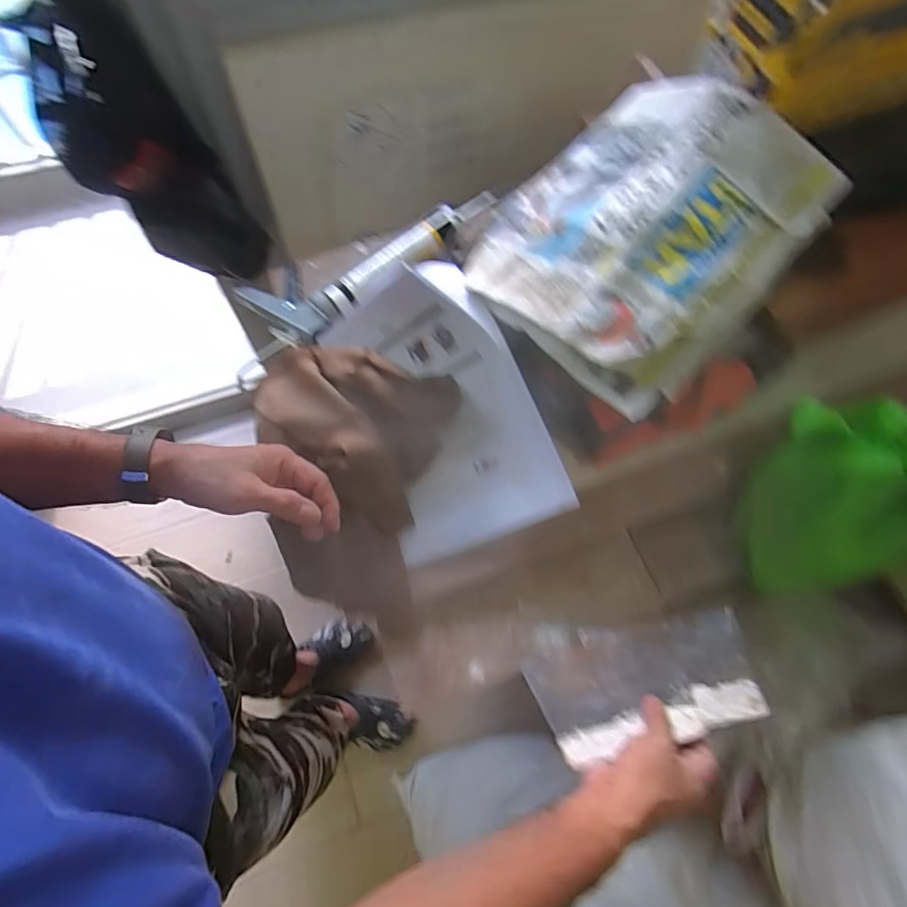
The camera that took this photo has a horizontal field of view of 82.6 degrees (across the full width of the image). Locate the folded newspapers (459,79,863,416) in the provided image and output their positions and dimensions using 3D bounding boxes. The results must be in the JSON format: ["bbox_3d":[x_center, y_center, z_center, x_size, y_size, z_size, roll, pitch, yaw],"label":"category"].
[{"bbox_3d":[0.194,-0.233,0.517,0.321,0.089,0.267,-40,74,-17],"label":"folded newspapers"}]

